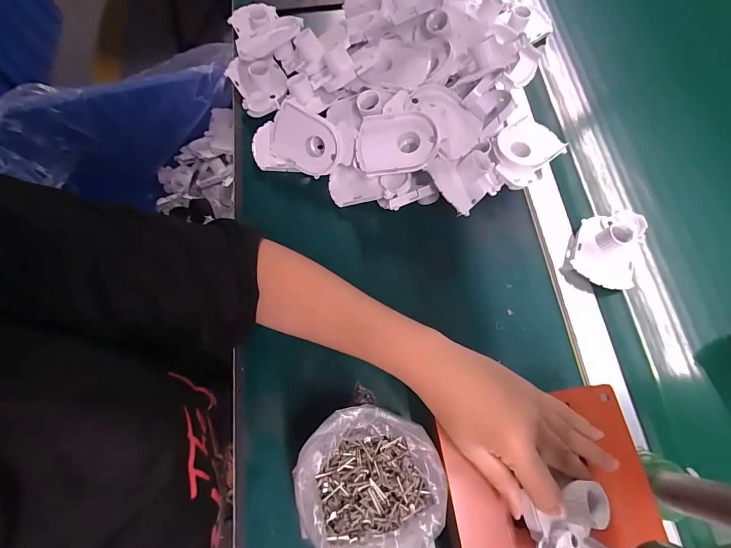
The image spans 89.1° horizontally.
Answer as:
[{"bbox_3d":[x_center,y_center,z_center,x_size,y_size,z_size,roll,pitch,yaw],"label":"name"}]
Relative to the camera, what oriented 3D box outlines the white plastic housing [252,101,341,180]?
[{"bbox_3d":[-0.080,-0.162,0.447,0.116,0.079,0.040,14,29,8],"label":"white plastic housing"}]

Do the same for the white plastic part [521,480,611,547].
[{"bbox_3d":[0.138,0.176,0.248,0.053,0.022,0.061,-5,69,-1],"label":"white plastic part"}]

